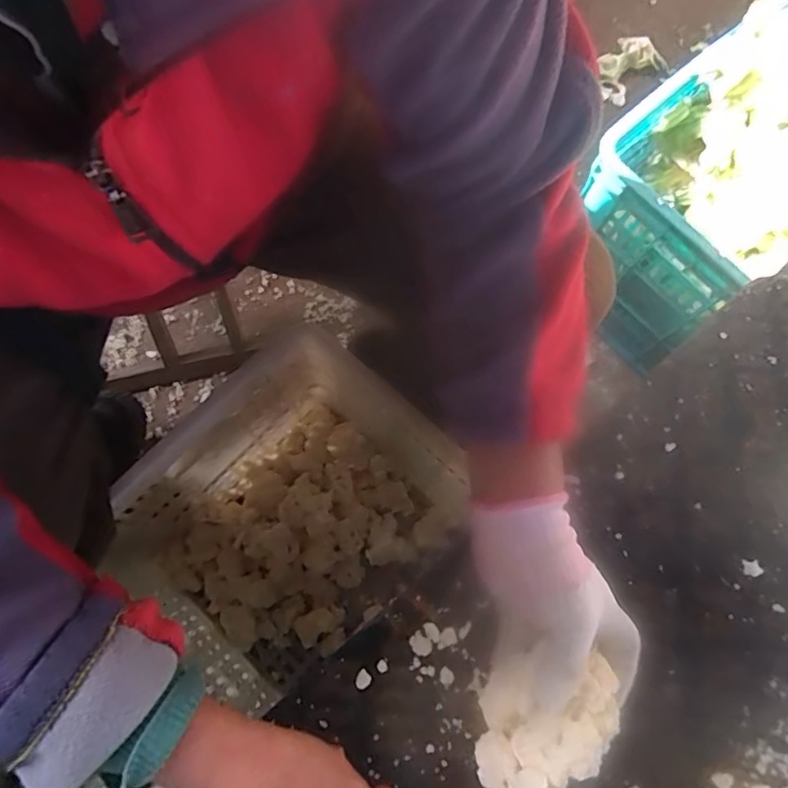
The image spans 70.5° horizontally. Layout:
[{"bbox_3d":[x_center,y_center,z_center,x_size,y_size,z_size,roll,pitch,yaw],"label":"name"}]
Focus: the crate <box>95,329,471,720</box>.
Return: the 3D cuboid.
[{"bbox_3d":[-0.107,0.151,0.655,0.332,0.277,0.267,-43,79,-12],"label":"crate"}]

